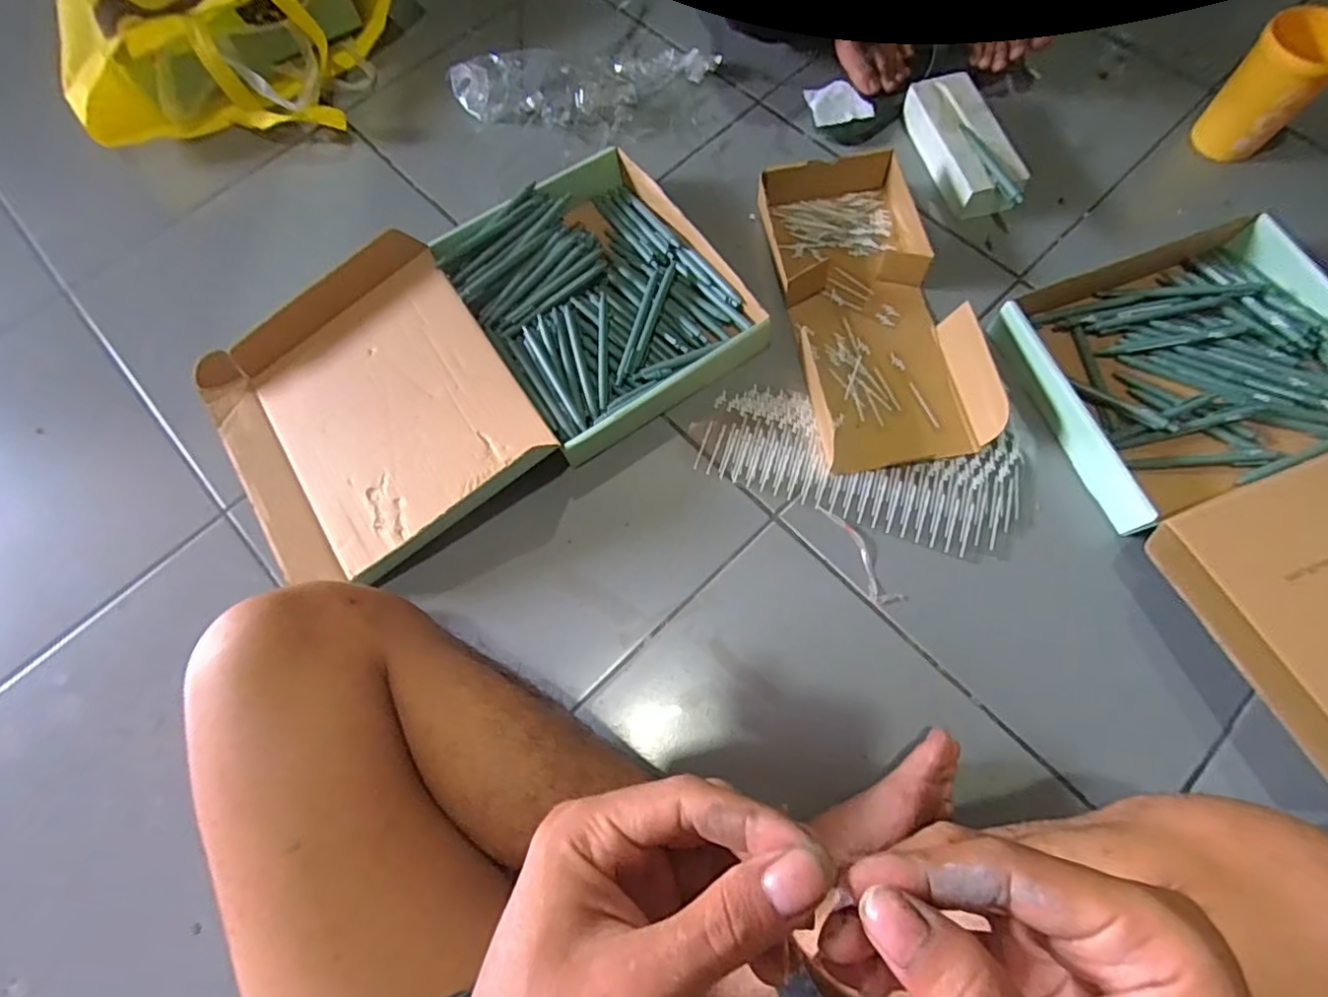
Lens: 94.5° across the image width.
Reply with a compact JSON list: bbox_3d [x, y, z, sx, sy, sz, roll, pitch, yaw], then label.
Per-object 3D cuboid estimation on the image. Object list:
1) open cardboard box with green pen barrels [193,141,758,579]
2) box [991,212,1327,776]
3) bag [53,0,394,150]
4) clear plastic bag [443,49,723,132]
[{"bbox_3d":[-0.197,-0.151,0.652,0.533,0.063,0.315,-34,73,-9],"label":"open cardboard box with green pen barrels"},{"bbox_3d":[0.580,-0.012,0.545,0.345,0.104,0.544,-19,71,-4],"label":"box"},{"bbox_3d":[-0.575,-0.668,0.830,0.414,0.145,0.405,-9,70,-1],"label":"bag"},{"bbox_3d":[-0.102,-0.525,0.788,0.337,0.043,0.121,-6,70,0],"label":"clear plastic bag"}]

